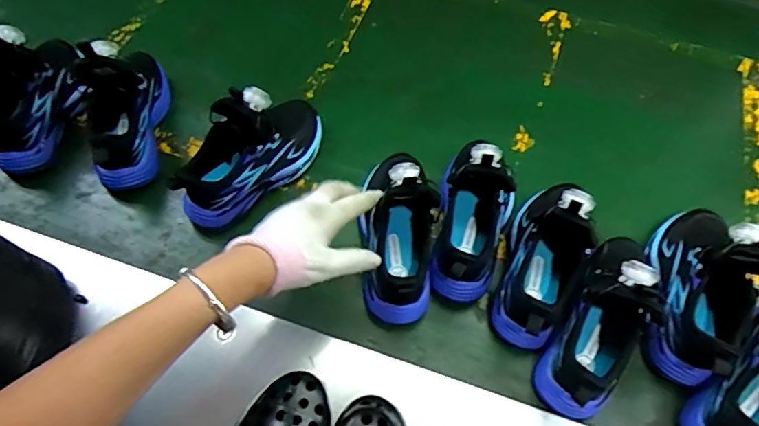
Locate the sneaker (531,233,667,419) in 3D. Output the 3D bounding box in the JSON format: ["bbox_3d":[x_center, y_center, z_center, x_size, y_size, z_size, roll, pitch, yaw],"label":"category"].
[{"bbox_3d":[0.232,0.097,0.508,0.079,0.105,0.208,35,64,16],"label":"sneaker"}]

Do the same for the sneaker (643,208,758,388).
[{"bbox_3d":[0.328,0.065,0.523,0.089,0.119,0.201,18,61,7],"label":"sneaker"}]

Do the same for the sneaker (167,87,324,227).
[{"bbox_3d":[-0.148,-0.079,0.596,0.196,0.116,0.076,-38,69,-22],"label":"sneaker"}]

